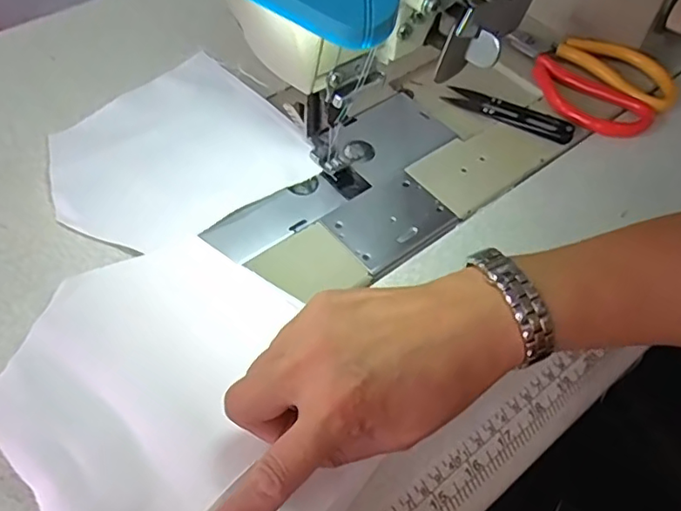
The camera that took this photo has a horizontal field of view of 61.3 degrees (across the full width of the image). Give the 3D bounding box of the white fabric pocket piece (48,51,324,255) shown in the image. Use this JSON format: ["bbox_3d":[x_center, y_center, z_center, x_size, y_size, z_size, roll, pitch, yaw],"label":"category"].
[{"bbox_3d":[-0.117,-0.074,0.401,0.162,0.009,0.145,-34,62,-24],"label":"white fabric pocket piece"}]

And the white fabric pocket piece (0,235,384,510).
[{"bbox_3d":[-0.081,0.074,0.294,0.189,0.015,0.155,34,59,20],"label":"white fabric pocket piece"}]

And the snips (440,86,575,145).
[{"bbox_3d":[0.130,-0.111,0.443,0.099,0.010,0.023,27,57,16],"label":"snips"}]

